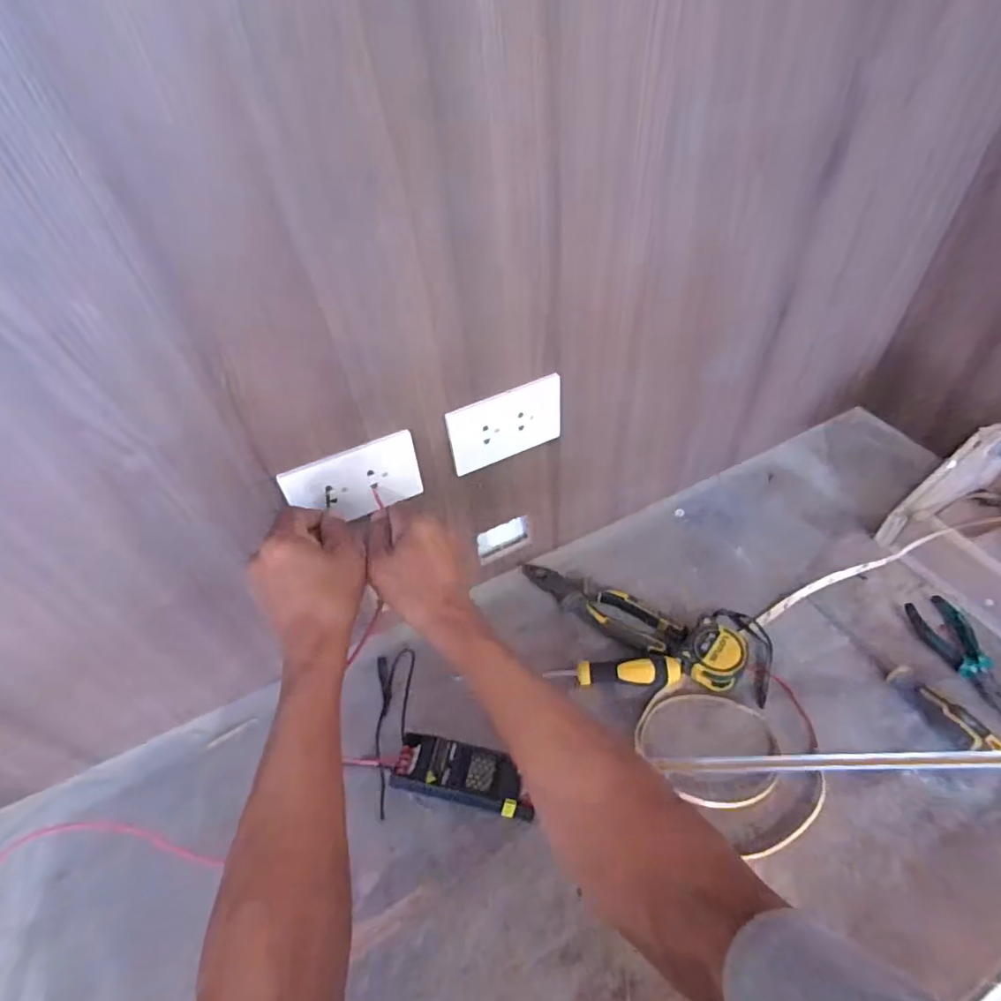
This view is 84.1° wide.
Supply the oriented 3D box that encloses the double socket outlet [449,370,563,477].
[{"bbox_3d":[0.006,-0.073,0.553,0.118,0.073,0.011,-22,50,-17],"label":"double socket outlet"}]

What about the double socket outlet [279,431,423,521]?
[{"bbox_3d":[-0.131,-0.016,0.506,0.118,0.070,0.011,-21,50,-15],"label":"double socket outlet"}]

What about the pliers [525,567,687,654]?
[{"bbox_3d":[0.120,0.129,0.674,0.202,0.032,0.054,24,53,23],"label":"pliers"}]

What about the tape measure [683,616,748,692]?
[{"bbox_3d":[0.236,0.172,0.616,0.058,0.038,0.060,25,53,24],"label":"tape measure"}]

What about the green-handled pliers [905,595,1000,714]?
[{"bbox_3d":[0.501,0.170,0.599,0.055,0.018,0.149,-4,47,0],"label":"green-handled pliers"}]

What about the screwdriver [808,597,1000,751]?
[{"bbox_3d":[0.417,0.179,0.586,0.022,0.033,0.196,-22,50,-17],"label":"screwdriver"}]

